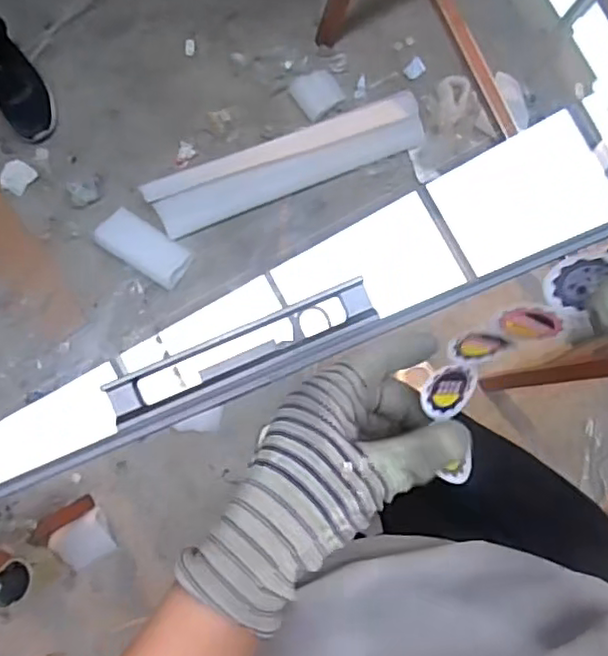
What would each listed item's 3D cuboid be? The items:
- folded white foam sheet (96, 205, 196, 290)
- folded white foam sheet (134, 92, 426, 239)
[{"bbox_3d":[-0.326,-0.162,1.290,0.189,0.029,0.093,34,69,3],"label":"folded white foam sheet"},{"bbox_3d":[-0.036,-0.335,1.290,0.558,0.082,0.109,-20,88,-2],"label":"folded white foam sheet"}]

